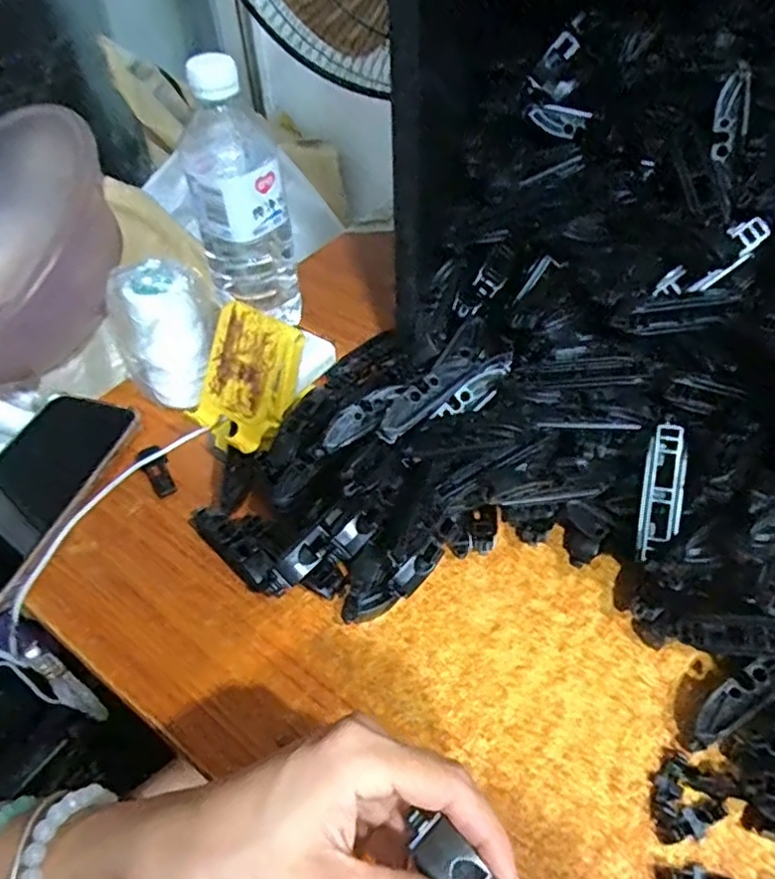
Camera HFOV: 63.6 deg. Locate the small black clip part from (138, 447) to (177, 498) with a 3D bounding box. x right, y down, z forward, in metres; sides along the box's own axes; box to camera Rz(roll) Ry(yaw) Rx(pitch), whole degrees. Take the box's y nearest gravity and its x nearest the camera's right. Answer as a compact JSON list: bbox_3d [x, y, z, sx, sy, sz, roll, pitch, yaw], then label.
[{"bbox_3d":[-0.163,0.023,0.444,0.016,0.014,0.043,-26,65,-14],"label":"small black clip part"}]

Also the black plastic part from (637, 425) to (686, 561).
[{"bbox_3d":[0.149,0.028,0.341,0.022,0.007,0.071,10,89,14],"label":"black plastic part"}]

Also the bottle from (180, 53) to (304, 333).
[{"bbox_3d":[-0.115,-0.185,0.483,0.069,0.184,0.079,-12,48,-9],"label":"bottle"}]

